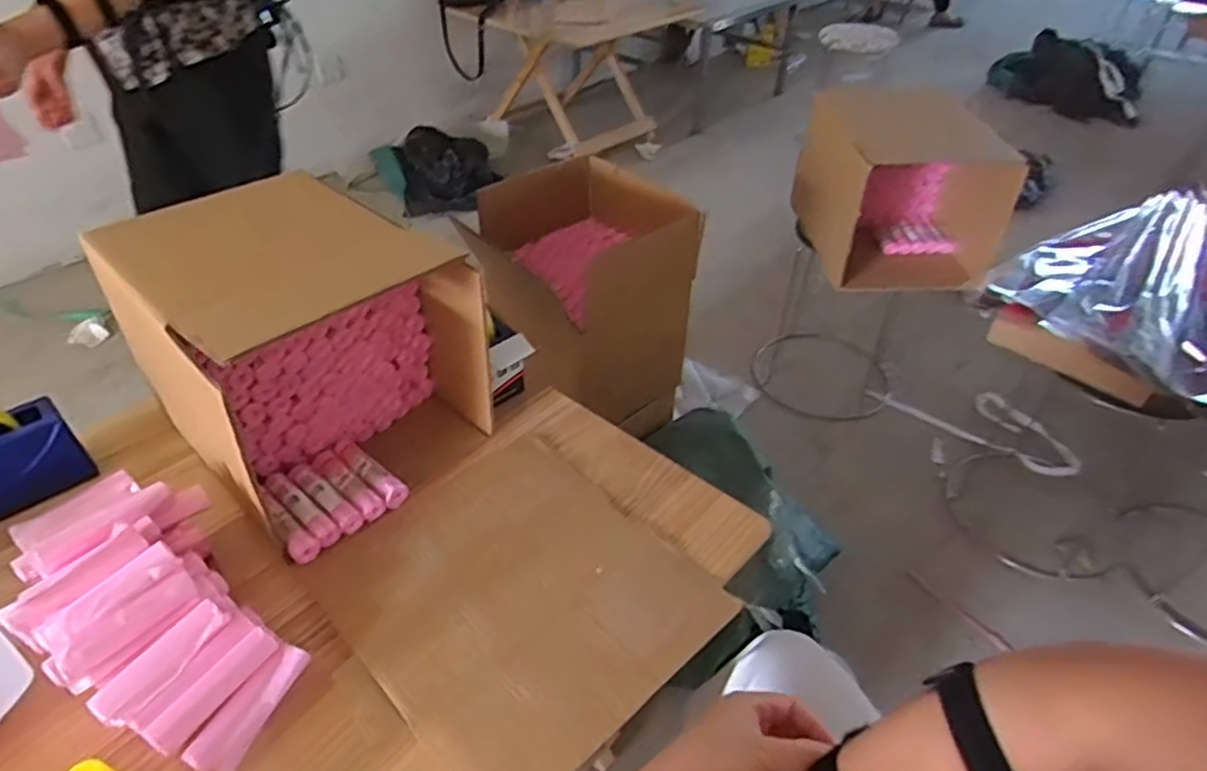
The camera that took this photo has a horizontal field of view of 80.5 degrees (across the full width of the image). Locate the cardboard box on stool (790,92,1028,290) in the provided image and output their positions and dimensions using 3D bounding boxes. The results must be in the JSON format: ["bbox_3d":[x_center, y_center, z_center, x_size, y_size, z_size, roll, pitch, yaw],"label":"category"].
[{"bbox_3d":[0.588,-0.400,1.414,0.316,0.296,0.352,1,40,0],"label":"cardboard box on stool"}]

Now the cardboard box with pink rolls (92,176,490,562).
[{"bbox_3d":[-0.362,-0.040,0.881,0.334,0.275,0.311,29,48,30],"label":"cardboard box with pink rolls"}]

